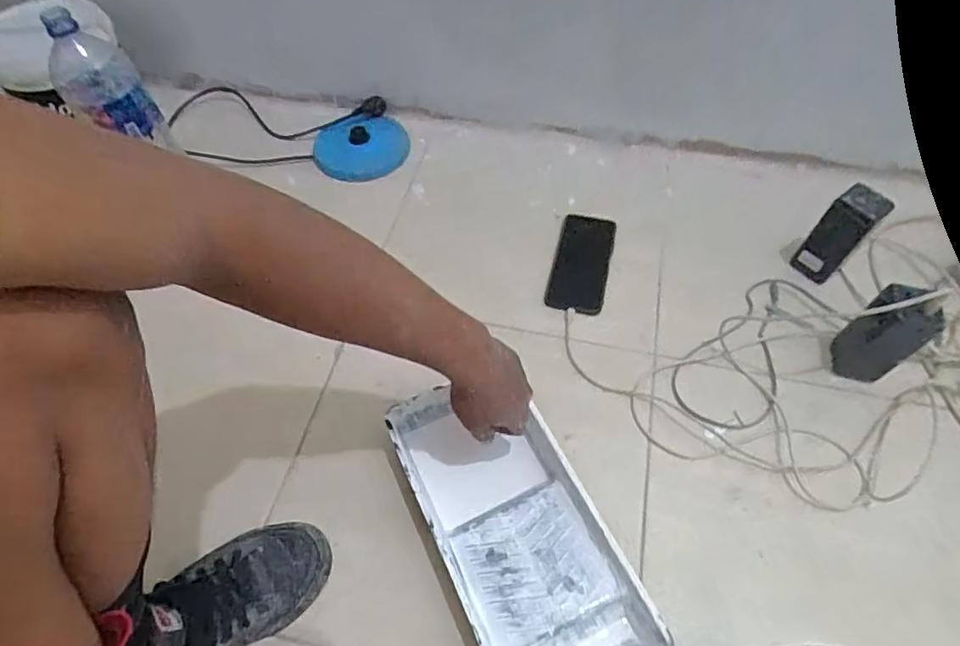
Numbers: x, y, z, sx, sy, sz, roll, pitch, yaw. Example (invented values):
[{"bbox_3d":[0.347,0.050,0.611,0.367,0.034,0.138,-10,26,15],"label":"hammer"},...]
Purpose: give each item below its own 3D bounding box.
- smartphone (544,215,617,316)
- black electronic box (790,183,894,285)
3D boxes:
[{"bbox_3d":[0.142,-0.085,0.755,0.076,0.008,0.171,12,59,10],"label":"smartphone"},{"bbox_3d":[0.452,-0.107,0.688,0.046,0.133,0.049,-35,63,-18],"label":"black electronic box"}]

